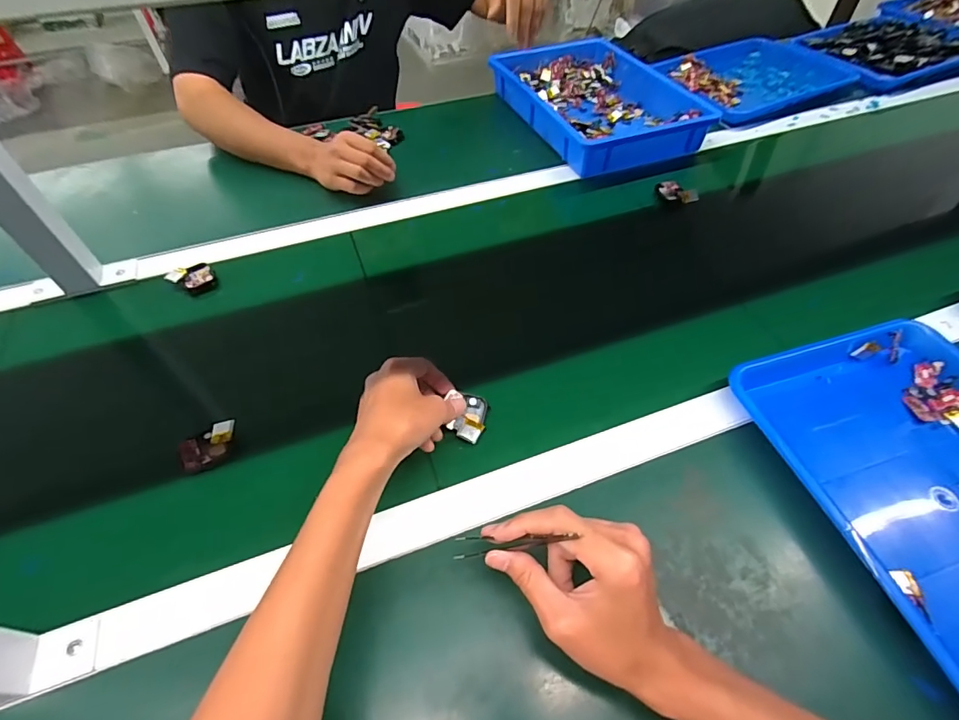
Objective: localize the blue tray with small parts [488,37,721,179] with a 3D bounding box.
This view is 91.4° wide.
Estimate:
[{"bbox_3d":[0.195,-0.449,0.804,0.236,0.051,0.355,-19,53,-14],"label":"blue tray with small parts"}]

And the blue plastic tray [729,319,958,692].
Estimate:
[{"bbox_3d":[0.406,0.116,0.397,0.241,0.034,0.329,-14,54,-10],"label":"blue plastic tray"}]

